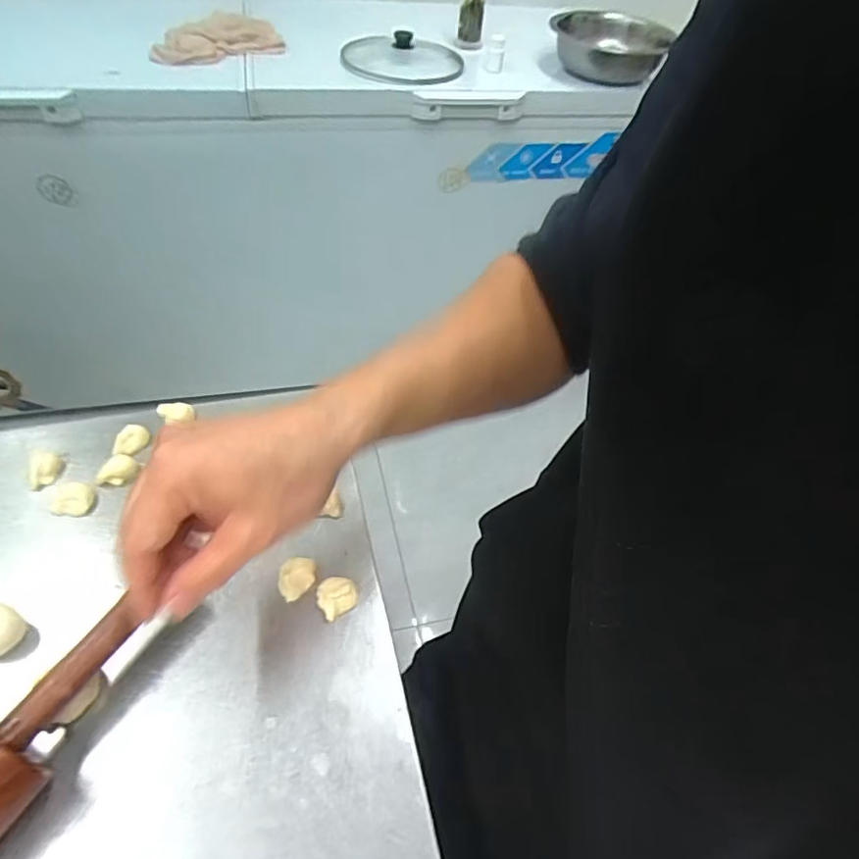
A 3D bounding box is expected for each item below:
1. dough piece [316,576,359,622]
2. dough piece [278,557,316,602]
[{"bbox_3d":[-0.066,0.116,0.390,0.026,0.011,0.027,-22,55,-23],"label":"dough piece"},{"bbox_3d":[-0.094,0.104,0.396,0.030,0.014,0.021,-33,60,-29],"label":"dough piece"}]

